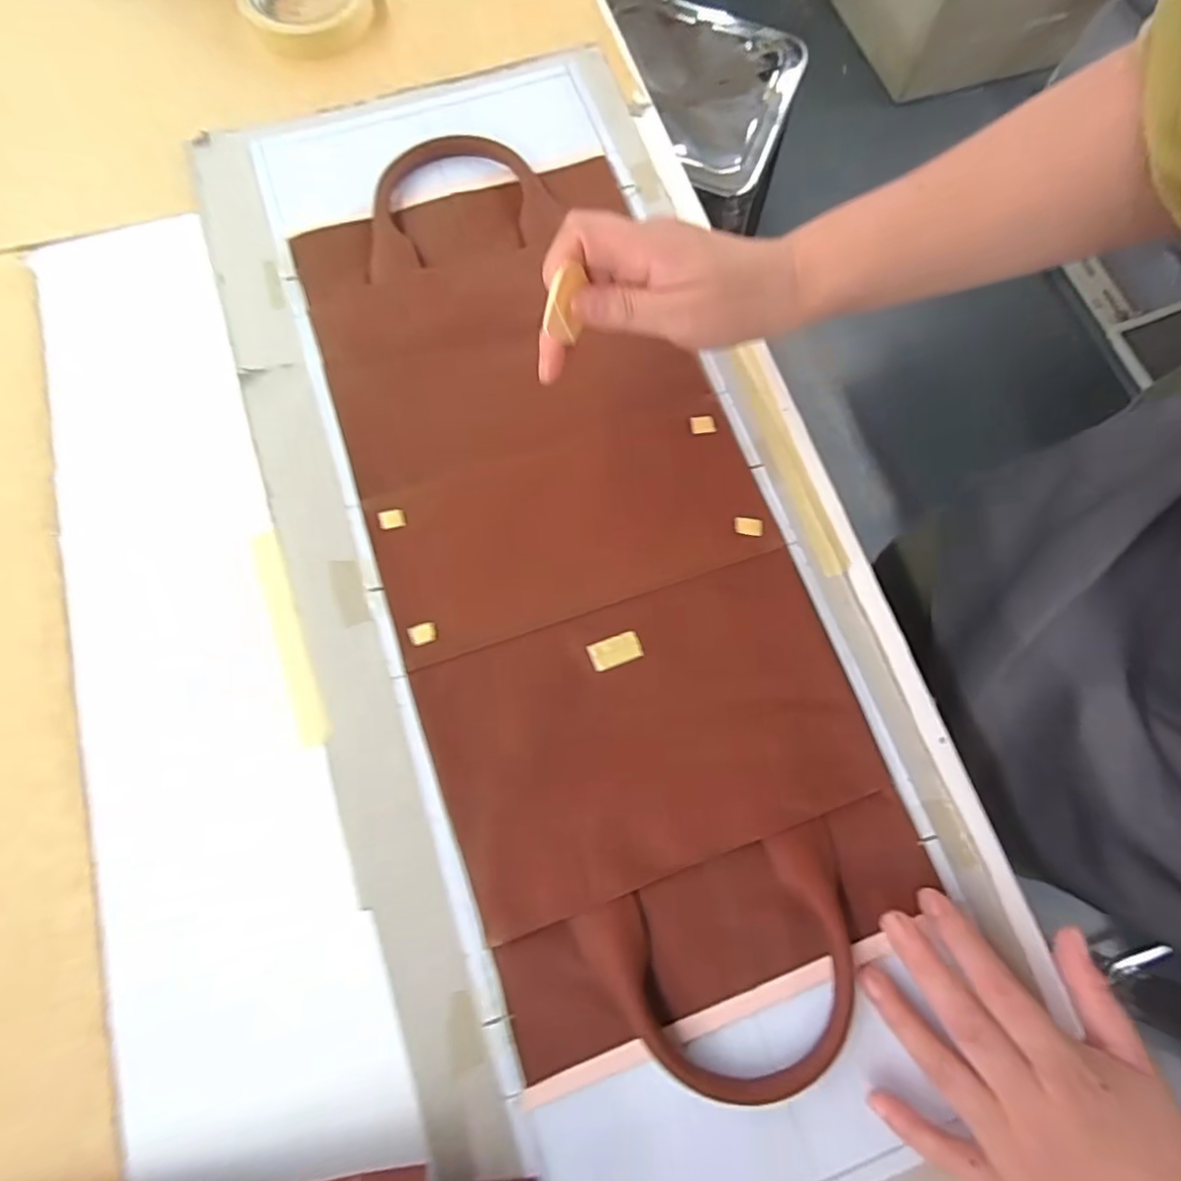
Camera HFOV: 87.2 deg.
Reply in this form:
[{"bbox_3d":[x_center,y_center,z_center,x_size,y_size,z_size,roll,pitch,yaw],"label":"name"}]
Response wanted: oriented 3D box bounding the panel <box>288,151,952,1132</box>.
[{"bbox_3d":[-0.010,-0.031,0.373,0.231,0.015,0.550,-20,76,-7],"label":"panel"}]

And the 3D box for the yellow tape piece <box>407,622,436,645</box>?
[{"bbox_3d":[-0.096,0.024,0.354,0.015,0.004,0.011,-17,76,-7],"label":"yellow tape piece"}]

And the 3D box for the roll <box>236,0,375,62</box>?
[{"bbox_3d":[-0.221,-0.460,0.481,0.096,0.017,0.101,1,74,-2],"label":"roll"}]

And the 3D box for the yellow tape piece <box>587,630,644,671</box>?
[{"bbox_3d":[0.014,0.034,0.353,0.030,0.004,0.017,-18,76,-7],"label":"yellow tape piece"}]

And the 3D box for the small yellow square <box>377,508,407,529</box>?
[{"bbox_3d":[-0.119,-0.043,0.372,0.017,0.004,0.011,-11,75,-5],"label":"small yellow square"}]

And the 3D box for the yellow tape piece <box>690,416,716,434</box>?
[{"bbox_3d":[0.072,-0.106,0.396,0.016,0.004,0.011,-4,84,-1],"label":"yellow tape piece"}]

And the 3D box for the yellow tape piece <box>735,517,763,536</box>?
[{"bbox_3d":[0.096,-0.039,0.377,0.017,0.004,0.011,7,75,6],"label":"yellow tape piece"}]

